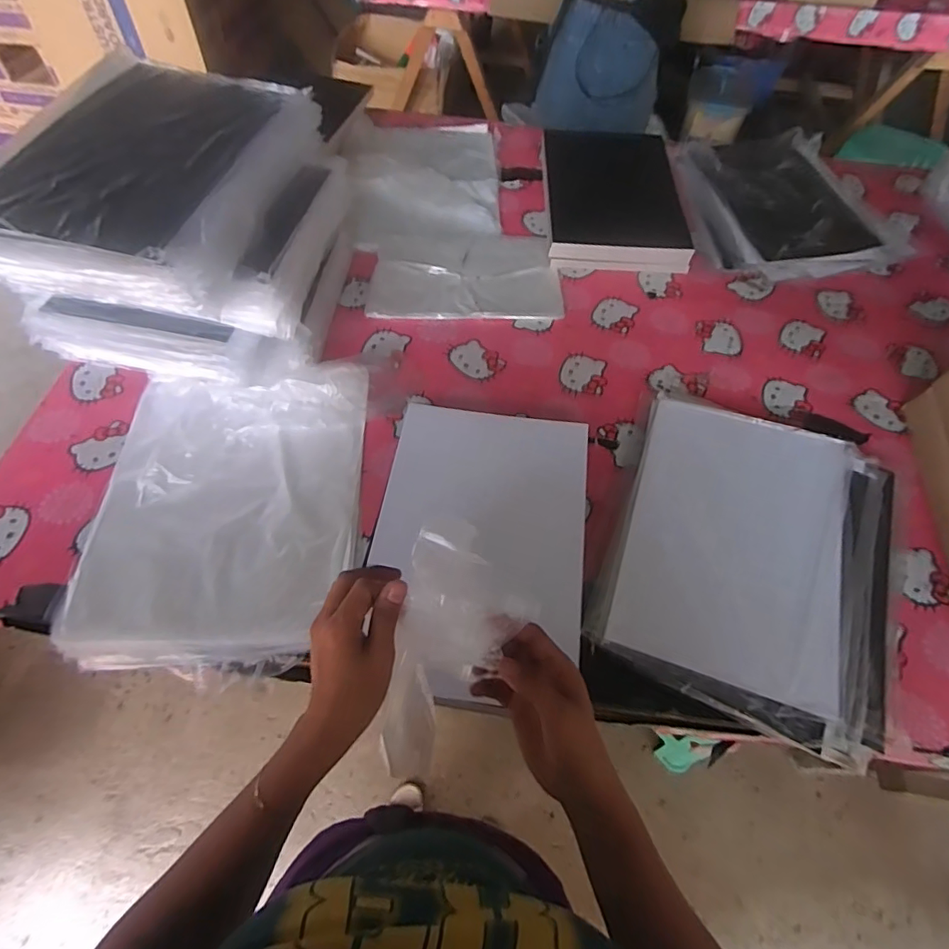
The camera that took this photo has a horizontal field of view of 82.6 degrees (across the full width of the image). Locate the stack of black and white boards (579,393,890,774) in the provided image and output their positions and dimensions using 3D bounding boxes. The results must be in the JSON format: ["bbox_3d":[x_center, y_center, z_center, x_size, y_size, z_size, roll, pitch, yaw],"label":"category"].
[{"bbox_3d":[0.354,0.100,0.681,0.335,0.052,0.392,22,61,10],"label":"stack of black and white boards"}]

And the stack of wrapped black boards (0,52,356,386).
[{"bbox_3d":[-0.398,-0.341,0.776,0.367,0.262,0.396,9,59,3],"label":"stack of wrapped black boards"}]

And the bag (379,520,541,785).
[{"bbox_3d":[-0.022,0.154,0.438,0.098,0.030,0.220,17,97,7],"label":"bag"}]

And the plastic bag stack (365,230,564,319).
[{"bbox_3d":[-0.016,-0.353,0.946,0.317,0.009,0.207,-1,60,-3],"label":"plastic bag stack"}]

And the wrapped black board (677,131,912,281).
[{"bbox_3d":[0.619,-0.551,1.085,0.398,0.036,0.423,-2,60,-4],"label":"wrapped black board"}]

